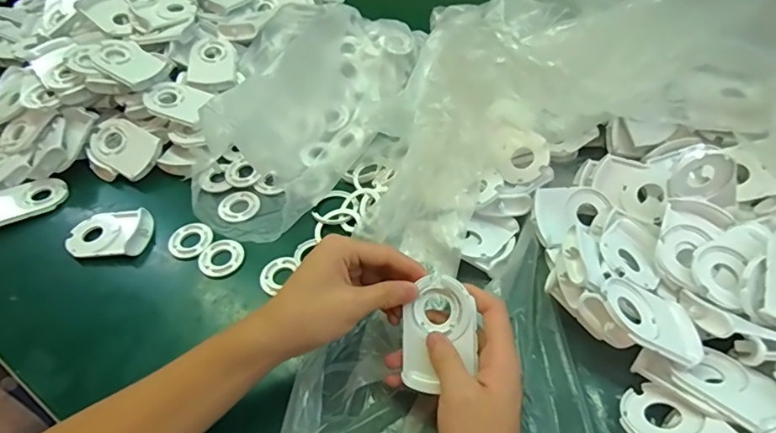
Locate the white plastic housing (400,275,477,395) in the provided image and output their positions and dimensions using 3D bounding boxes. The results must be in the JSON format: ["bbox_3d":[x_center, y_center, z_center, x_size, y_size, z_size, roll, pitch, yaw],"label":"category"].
[{"bbox_3d":[0.038,0.088,0.362,0.057,0.006,0.084,-3,79,20],"label":"white plastic housing"}]

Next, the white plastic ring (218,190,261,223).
[{"bbox_3d":[-0.165,-0.011,0.534,0.044,0.004,0.041,-2,49,2],"label":"white plastic ring"}]

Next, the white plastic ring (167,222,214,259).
[{"bbox_3d":[-0.206,0.024,0.501,0.043,0.004,0.042,-2,49,2],"label":"white plastic ring"}]

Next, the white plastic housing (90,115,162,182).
[{"bbox_3d":[-0.312,-0.082,0.572,0.084,0.014,0.058,29,86,15],"label":"white plastic housing"}]

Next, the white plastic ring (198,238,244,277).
[{"bbox_3d":[-0.168,0.041,0.485,0.043,0.004,0.044,-2,49,2],"label":"white plastic ring"}]

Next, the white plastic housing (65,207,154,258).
[{"bbox_3d":[-0.295,0.018,0.510,0.082,0.015,0.054,-3,49,1],"label":"white plastic housing"}]

